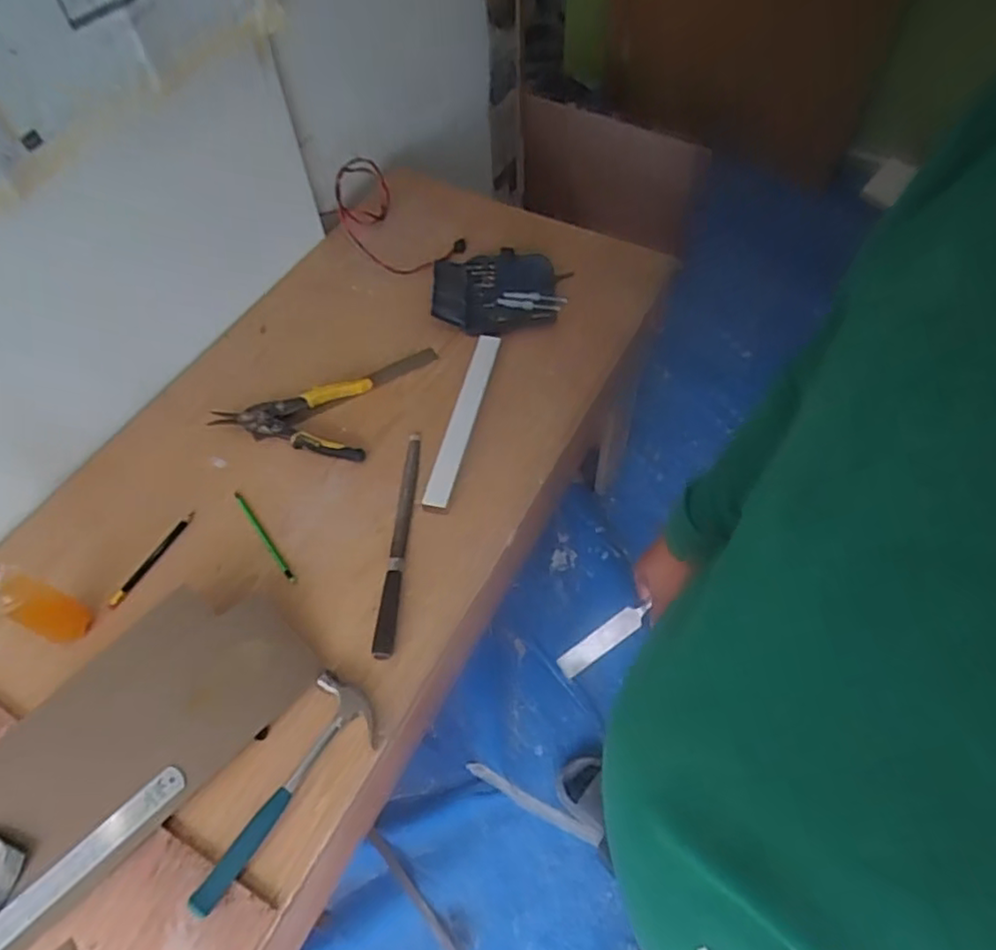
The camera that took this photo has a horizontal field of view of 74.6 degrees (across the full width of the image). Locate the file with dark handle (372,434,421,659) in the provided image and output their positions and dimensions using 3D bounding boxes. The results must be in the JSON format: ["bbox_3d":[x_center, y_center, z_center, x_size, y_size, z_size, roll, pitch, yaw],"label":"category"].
[{"bbox_3d":[-0.130,0.076,0.856,0.026,0.015,0.319,1,57,3],"label":"file with dark handle"}]

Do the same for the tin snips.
[{"bbox_3d":[-0.303,-0.078,0.948,0.227,0.020,0.140,-2,57,1],"label":"tin snips"}]

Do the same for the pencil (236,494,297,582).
[{"bbox_3d":[-0.313,0.080,0.874,0.009,0.004,0.166,-34,65,-17],"label":"pencil"}]

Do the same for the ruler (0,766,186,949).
[{"bbox_3d":[-0.461,0.424,0.642,0.339,0.006,0.029,-41,82,-19],"label":"ruler"}]

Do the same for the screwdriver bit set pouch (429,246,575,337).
[{"bbox_3d":[0.002,-0.306,1.091,0.218,0.026,0.181,-4,57,0],"label":"screwdriver bit set pouch"}]

